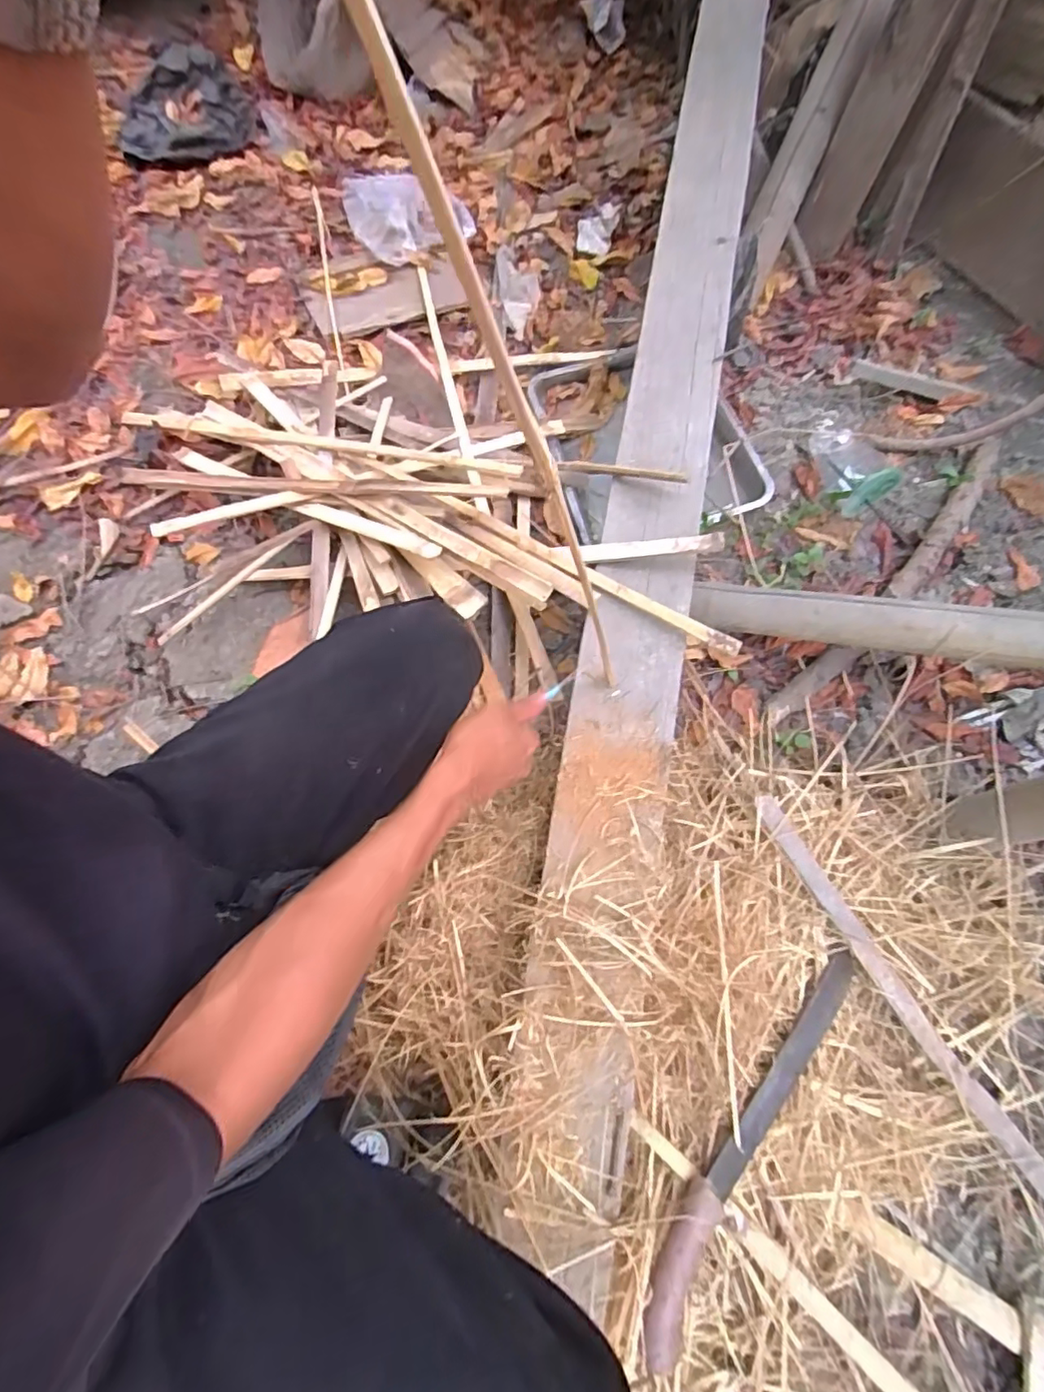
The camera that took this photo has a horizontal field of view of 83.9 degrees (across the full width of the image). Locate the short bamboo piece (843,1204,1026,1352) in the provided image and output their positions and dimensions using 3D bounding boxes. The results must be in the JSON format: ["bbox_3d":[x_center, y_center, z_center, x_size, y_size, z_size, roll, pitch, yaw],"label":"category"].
[{"bbox_3d":[0.398,0.560,0.570,0.184,0.010,0.031,33,56,8],"label":"short bamboo piece"}]

